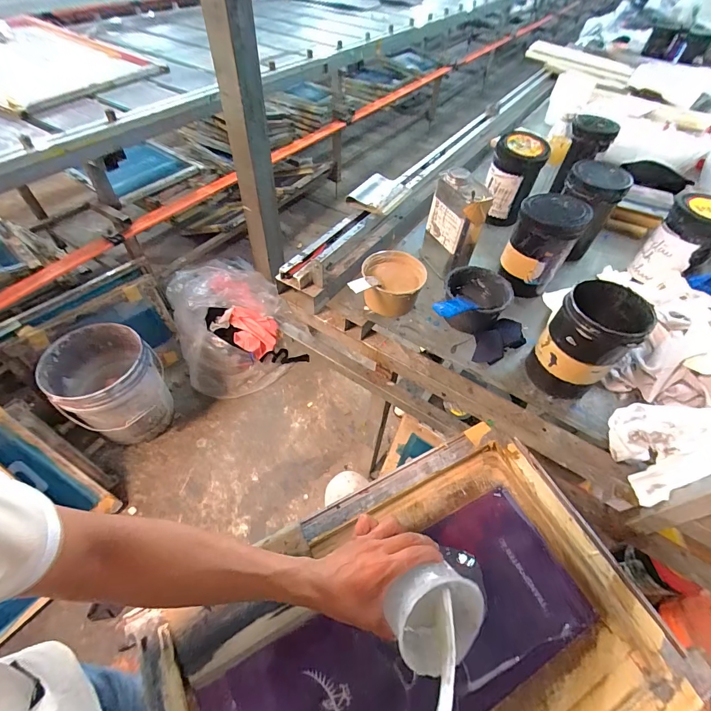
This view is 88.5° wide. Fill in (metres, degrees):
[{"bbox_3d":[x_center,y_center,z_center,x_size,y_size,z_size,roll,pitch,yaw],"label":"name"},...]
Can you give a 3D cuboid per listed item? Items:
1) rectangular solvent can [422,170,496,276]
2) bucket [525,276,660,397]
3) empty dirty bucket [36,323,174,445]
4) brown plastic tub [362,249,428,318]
[{"bbox_3d":[0.194,-0.254,0.727,0.072,0.187,0.104,-9,53,-11],"label":"rectangular solvent can"},{"bbox_3d":[0.343,-0.019,0.554,0.101,0.155,0.110,37,58,23],"label":"bucket"},{"bbox_3d":[-0.841,0.134,1.300,0.264,0.412,0.308,28,55,17],"label":"empty dirty bucket"},{"bbox_3d":[0.071,-0.139,0.698,0.113,0.072,0.113,2,52,-2],"label":"brown plastic tub"}]

